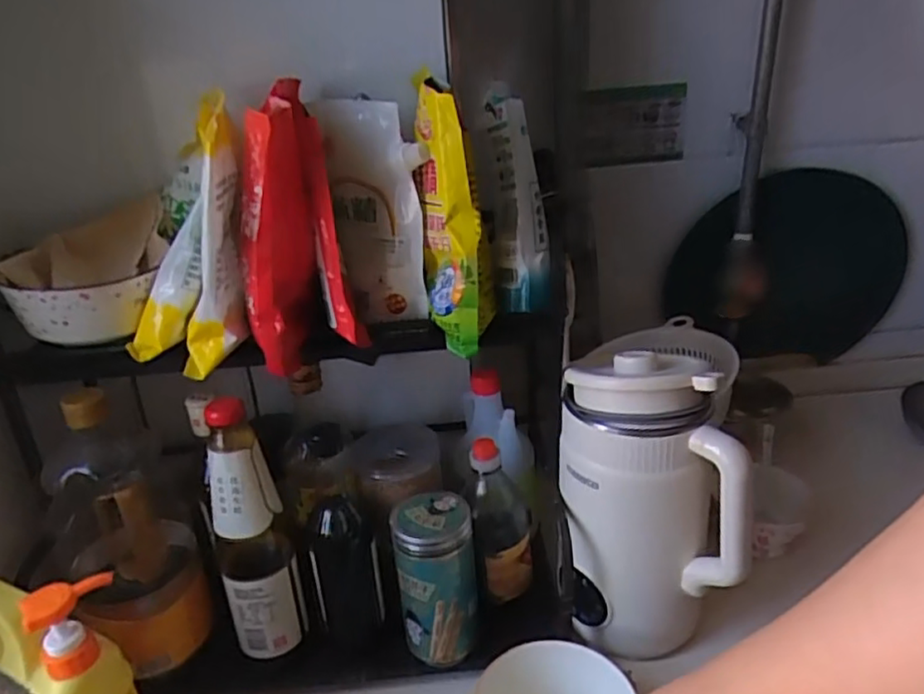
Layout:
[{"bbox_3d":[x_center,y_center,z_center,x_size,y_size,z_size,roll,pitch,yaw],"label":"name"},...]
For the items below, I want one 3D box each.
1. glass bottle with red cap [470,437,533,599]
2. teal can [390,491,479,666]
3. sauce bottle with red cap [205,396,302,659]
[{"bbox_3d":[0.039,0.166,0.643,0.055,0.156,0.057,-2,25,5],"label":"glass bottle with red cap"},{"bbox_3d":[-0.023,0.214,0.615,0.070,0.140,0.071,-5,25,-1],"label":"teal can"},{"bbox_3d":[-0.189,0.162,0.582,0.060,0.241,0.055,-15,27,-23],"label":"sauce bottle with red cap"}]

